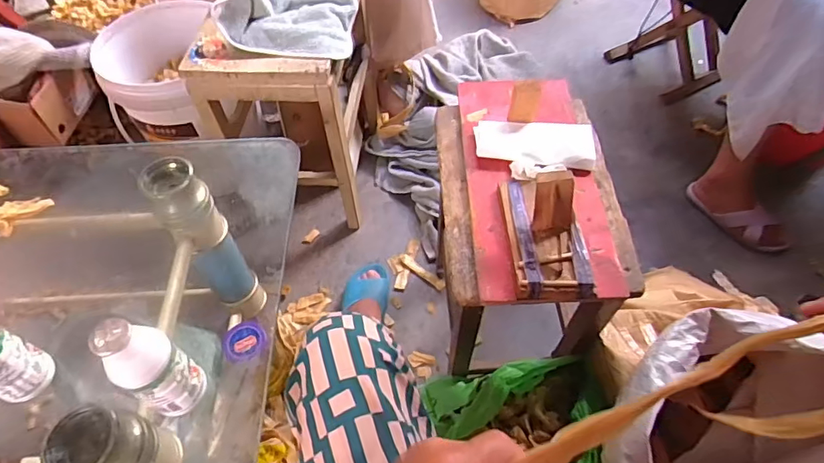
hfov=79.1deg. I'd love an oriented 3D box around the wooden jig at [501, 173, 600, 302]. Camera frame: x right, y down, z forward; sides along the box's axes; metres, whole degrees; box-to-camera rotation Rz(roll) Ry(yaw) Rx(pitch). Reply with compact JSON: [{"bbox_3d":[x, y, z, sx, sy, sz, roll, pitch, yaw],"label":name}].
[{"bbox_3d":[0.161,-0.015,0.573,0.086,0.080,0.166,-2,56,-2],"label":"wooden jig"}]

